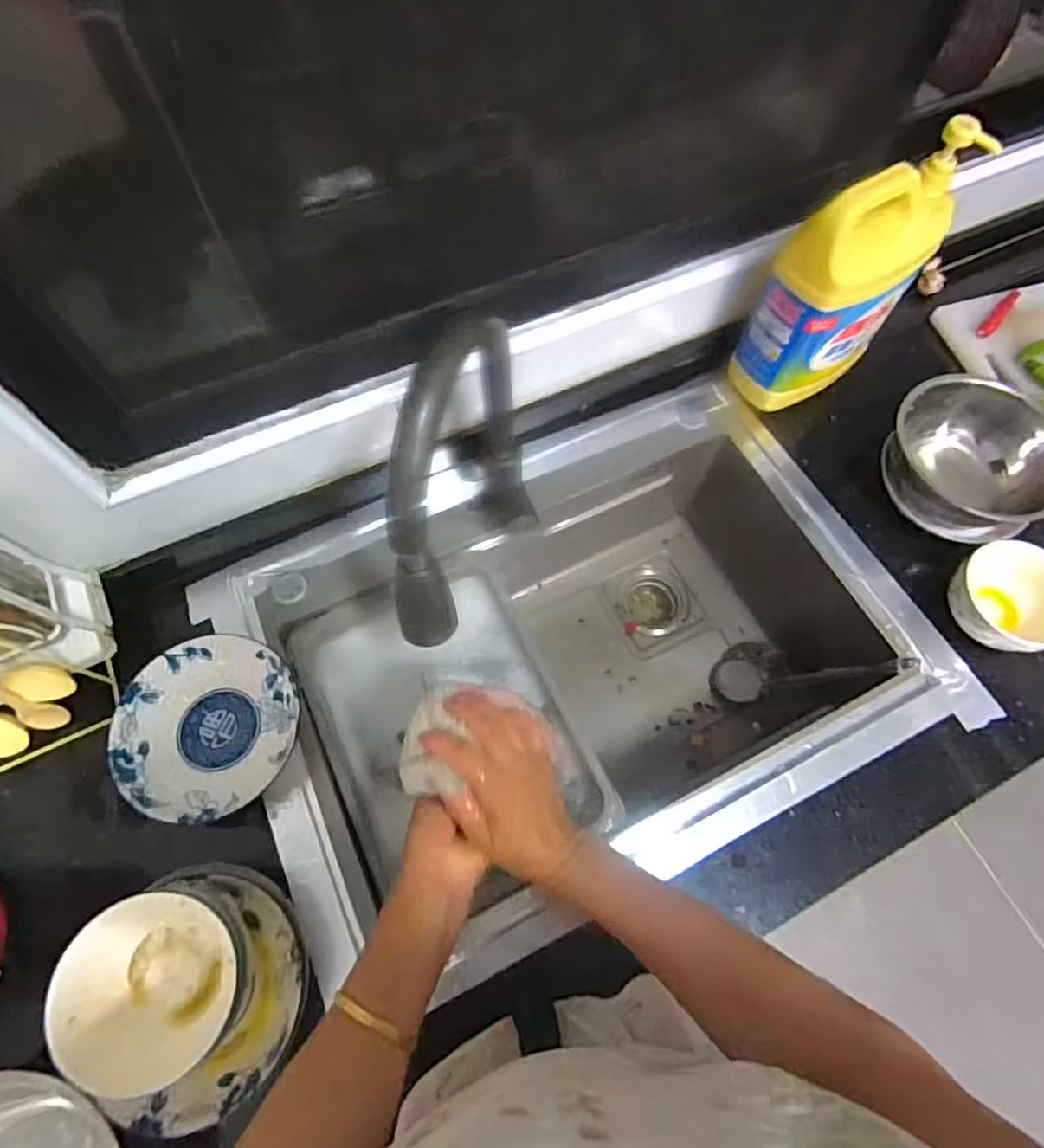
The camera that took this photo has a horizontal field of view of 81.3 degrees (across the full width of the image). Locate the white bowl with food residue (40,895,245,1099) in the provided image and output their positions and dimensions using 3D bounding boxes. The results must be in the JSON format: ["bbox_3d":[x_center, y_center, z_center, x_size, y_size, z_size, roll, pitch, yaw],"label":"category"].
[{"bbox_3d":[-0.277,0.326,0.478,0.125,0.088,0.134,0,66,0],"label":"white bowl with food residue"}]

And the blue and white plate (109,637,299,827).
[{"bbox_3d":[-0.310,0.151,0.610,0.167,0.041,0.171,0,66,0],"label":"blue and white plate"}]

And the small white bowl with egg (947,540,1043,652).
[{"bbox_3d":[0.524,0.032,0.661,0.103,0.075,0.117,-28,69,-12],"label":"small white bowl with egg"}]

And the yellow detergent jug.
[{"bbox_3d":[0.361,-0.321,0.682,0.168,0.269,0.090,-33,70,-14],"label":"yellow detergent jug"}]

